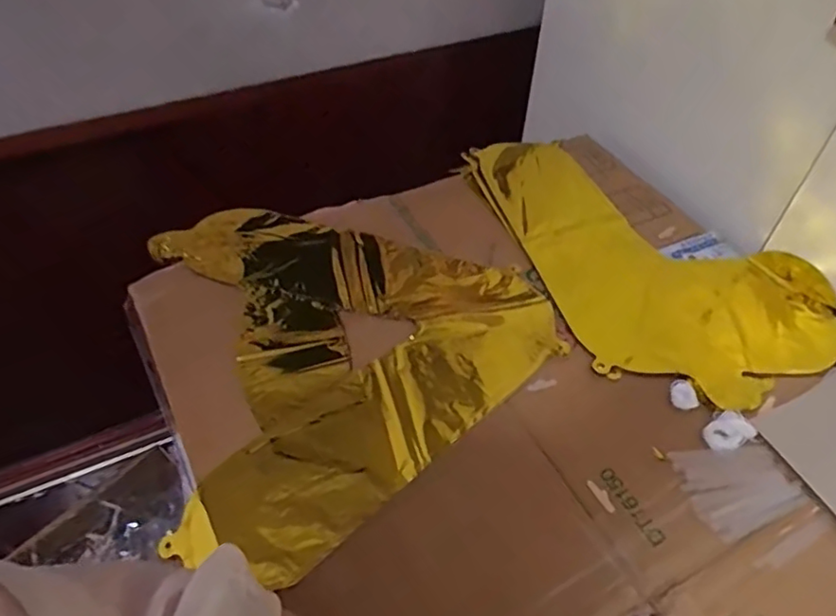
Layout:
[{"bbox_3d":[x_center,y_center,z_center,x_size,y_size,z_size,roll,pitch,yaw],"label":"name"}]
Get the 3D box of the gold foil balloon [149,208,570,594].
[{"bbox_3d":[-0.099,0.009,0.564,0.350,0.009,0.362,-33,57,-24],"label":"gold foil balloon"}]

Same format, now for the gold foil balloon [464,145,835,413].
[{"bbox_3d":[0.224,-0.069,0.642,0.243,0.020,0.395,-19,53,-15],"label":"gold foil balloon"}]

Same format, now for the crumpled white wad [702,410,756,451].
[{"bbox_3d":[0.247,0.099,0.491,0.037,0.008,0.026,-24,54,-19],"label":"crumpled white wad"}]

